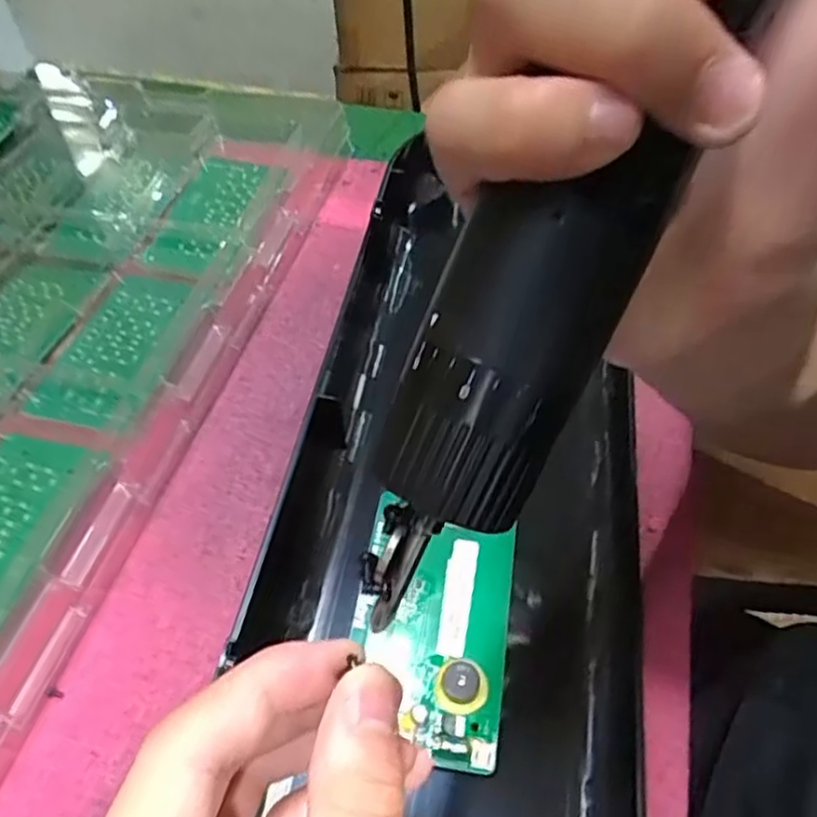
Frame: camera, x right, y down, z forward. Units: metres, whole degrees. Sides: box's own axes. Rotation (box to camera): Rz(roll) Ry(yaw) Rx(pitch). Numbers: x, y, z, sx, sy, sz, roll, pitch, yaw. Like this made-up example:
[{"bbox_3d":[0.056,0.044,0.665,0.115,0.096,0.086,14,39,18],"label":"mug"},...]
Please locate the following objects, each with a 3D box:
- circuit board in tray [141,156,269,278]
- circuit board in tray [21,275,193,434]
[{"bbox_3d":[-0.125,-0.124,0.445,0.047,0.006,0.106,7,51,6],"label":"circuit board in tray"},{"bbox_3d":[-0.156,-0.035,0.377,0.053,0.007,0.107,7,51,6],"label":"circuit board in tray"}]

